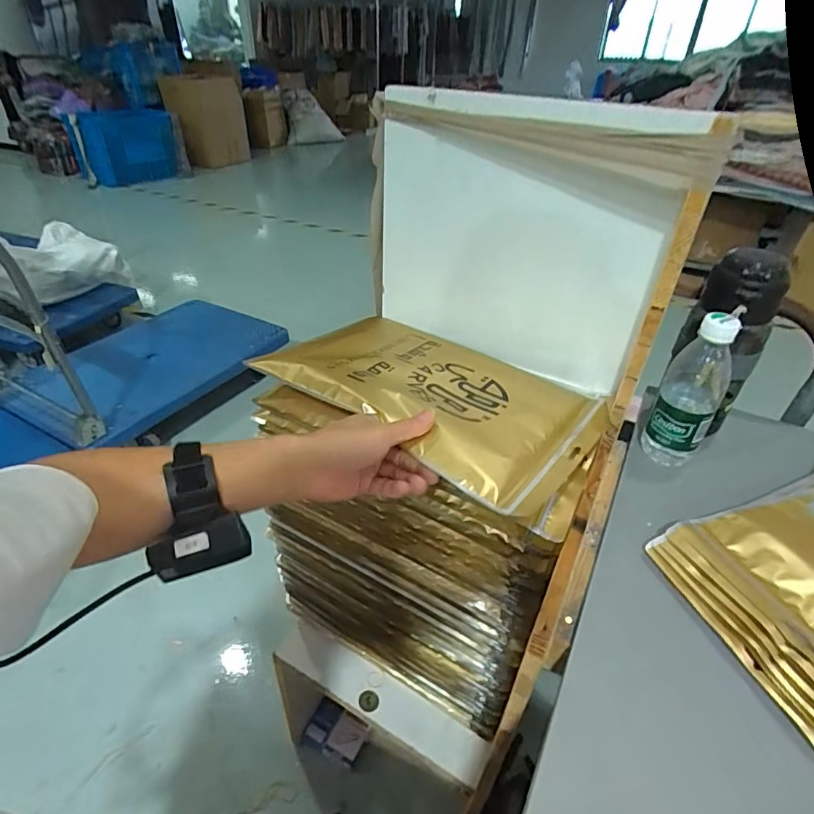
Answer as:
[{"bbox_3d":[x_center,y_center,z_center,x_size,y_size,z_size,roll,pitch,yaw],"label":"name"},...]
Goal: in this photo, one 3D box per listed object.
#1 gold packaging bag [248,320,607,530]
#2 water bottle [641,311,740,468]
[{"bbox_3d":[0.037,-0.016,0.559,0.344,0.039,0.237,29,39,25],"label":"gold packaging bag"},{"bbox_3d":[0.313,-0.018,0.537,0.057,0.176,0.062,24,42,26],"label":"water bottle"}]

